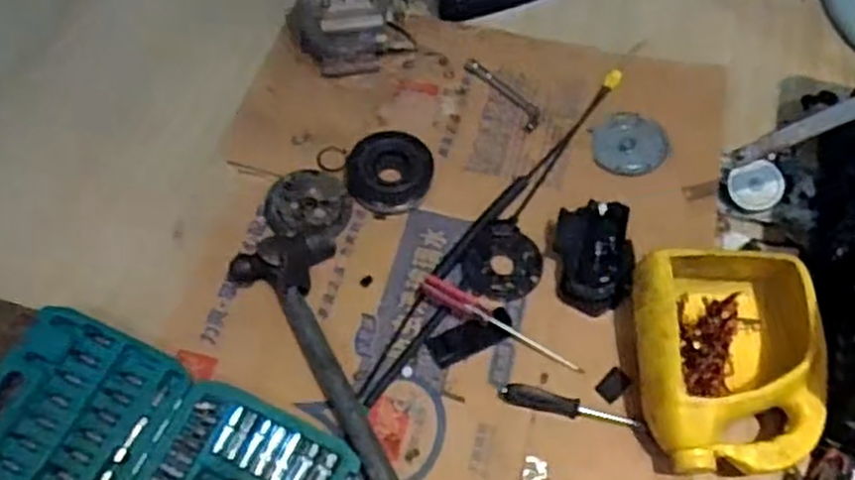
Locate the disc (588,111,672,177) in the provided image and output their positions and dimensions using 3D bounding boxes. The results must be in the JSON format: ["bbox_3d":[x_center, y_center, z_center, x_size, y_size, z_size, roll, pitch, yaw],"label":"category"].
[{"bbox_3d":[0.267,-0.127,1.042,0.102,0.016,0.099,1,59,-1],"label":"disc"}]

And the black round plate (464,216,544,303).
[{"bbox_3d":[0.091,0.023,0.946,0.090,0.011,0.109,7,59,2],"label":"black round plate"}]

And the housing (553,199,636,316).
[{"bbox_3d":[0.193,0.020,0.916,0.081,0.061,0.121,2,58,-1],"label":"housing"}]

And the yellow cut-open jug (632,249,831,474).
[{"bbox_3d":[0.315,0.125,0.826,0.183,0.102,0.225,-2,59,-3],"label":"yellow cut-open jug"}]

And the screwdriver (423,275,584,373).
[{"bbox_3d":[0.081,0.097,0.889,0.200,0.021,0.027,30,62,15],"label":"screwdriver"}]

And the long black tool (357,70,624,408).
[{"bbox_3d":[0.093,-0.032,0.984,0.044,0.012,0.578,31,63,16],"label":"long black tool"}]

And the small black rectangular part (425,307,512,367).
[{"bbox_3d":[0.052,0.107,0.885,0.101,0.016,0.034,-23,62,-15],"label":"small black rectangular part"}]

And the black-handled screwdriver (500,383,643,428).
[{"bbox_3d":[0.152,0.178,0.839,0.149,0.022,0.021,13,59,6],"label":"black-handled screwdriver"}]

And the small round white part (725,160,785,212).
[{"bbox_3d":[0.413,-0.066,0.990,0.062,0.013,0.060,-2,85,20],"label":"small round white part"}]

